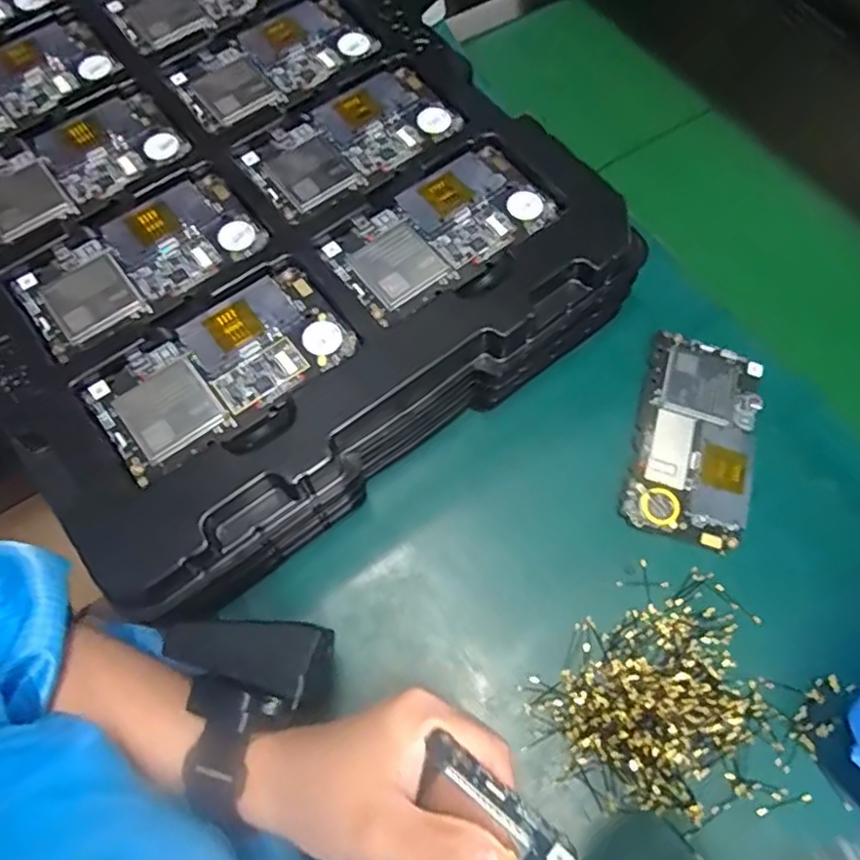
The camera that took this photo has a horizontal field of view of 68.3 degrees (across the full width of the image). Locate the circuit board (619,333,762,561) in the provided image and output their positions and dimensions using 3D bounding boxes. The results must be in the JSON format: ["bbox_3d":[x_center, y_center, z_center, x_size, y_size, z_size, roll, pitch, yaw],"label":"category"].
[{"bbox_3d":[0.154,0.004,0.368,0.065,0.007,0.124,17,69,5],"label":"circuit board"}]

